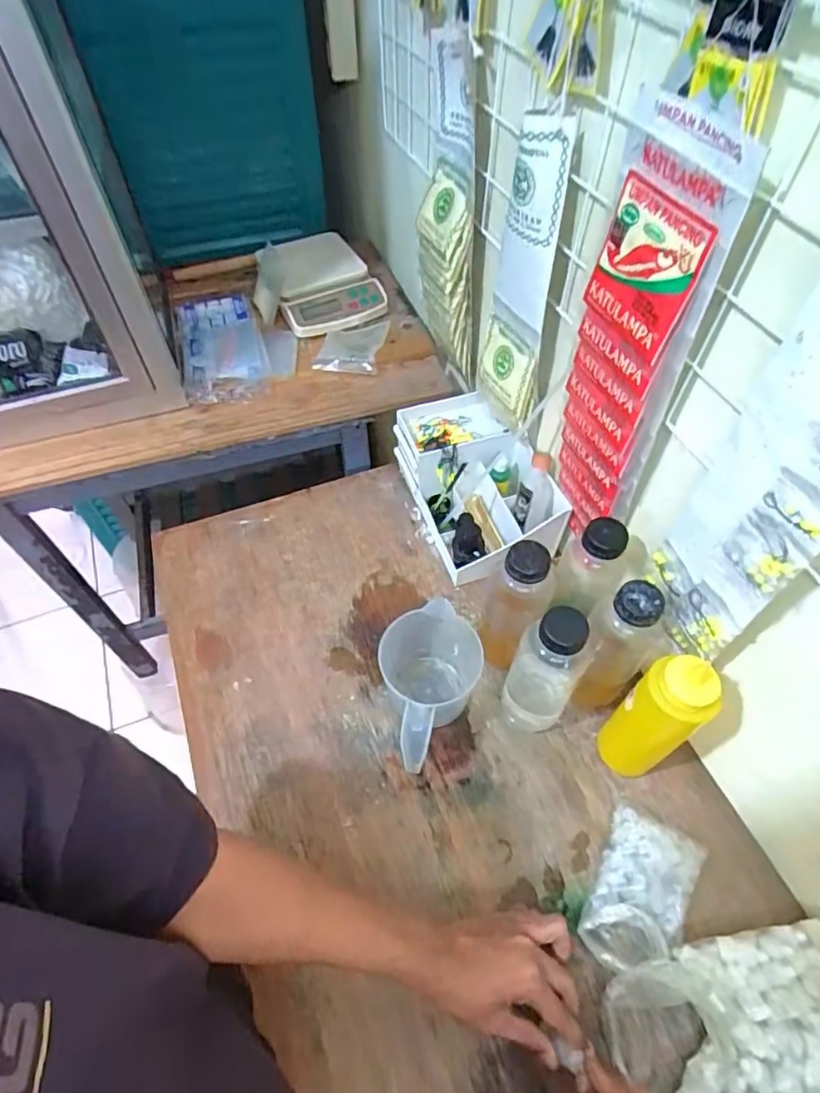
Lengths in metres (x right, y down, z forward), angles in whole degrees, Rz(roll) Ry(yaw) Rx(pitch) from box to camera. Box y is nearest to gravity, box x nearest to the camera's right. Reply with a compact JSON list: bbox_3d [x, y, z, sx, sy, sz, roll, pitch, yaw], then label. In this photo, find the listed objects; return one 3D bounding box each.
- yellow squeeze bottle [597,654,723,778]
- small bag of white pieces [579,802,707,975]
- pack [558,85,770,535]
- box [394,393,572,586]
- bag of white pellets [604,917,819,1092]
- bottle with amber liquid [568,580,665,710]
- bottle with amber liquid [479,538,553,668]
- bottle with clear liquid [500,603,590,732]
[{"bbox_3d":[0.222,0.163,0.536,0.051,0.193,0.056,-1,56,1],"label":"yellow squeeze bottle"},{"bbox_3d":[0.211,0.314,0.529,0.080,0.033,0.129,25,60,17],"label":"small bag of white pieces"},{"bbox_3d":[0.177,-0.143,0.497,0.033,0.377,0.111,-16,56,-11],"label":"pack"},{"bbox_3d":[0.084,-0.081,0.762,0.144,0.100,0.237,-20,57,-11],"label":"box"},{"bbox_3d":[0.264,0.385,0.467,0.201,0.043,0.119,-12,55,2],"label":"bag of white pellets"},{"bbox_3d":[0.196,0.098,0.582,0.066,0.191,0.063,9,56,8],"label":"bottle with amber liquid"},{"bbox_3d":[0.105,0.070,0.601,0.052,0.190,0.049,-1,56,1],"label":"bottle with amber liquid"},{"bbox_3d":[0.127,0.126,0.566,0.055,0.189,0.052,-1,56,1],"label":"bottle with clear liquid"}]

